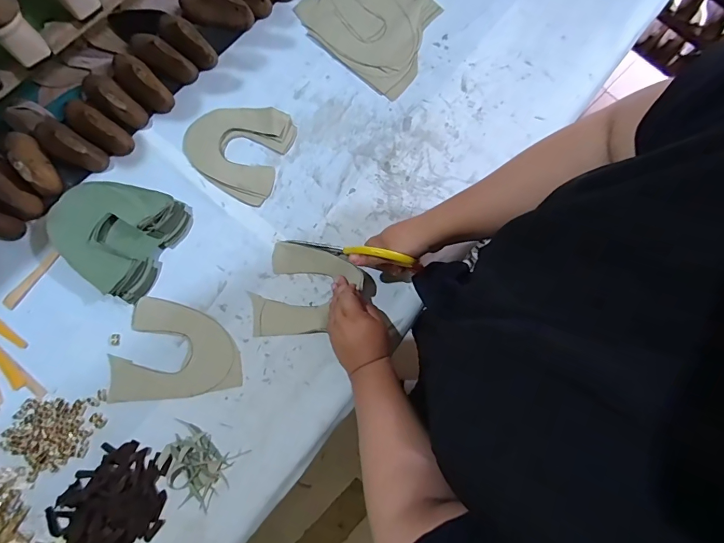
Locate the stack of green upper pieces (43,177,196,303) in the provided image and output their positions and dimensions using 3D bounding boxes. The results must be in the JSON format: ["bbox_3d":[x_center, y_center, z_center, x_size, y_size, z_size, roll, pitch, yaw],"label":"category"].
[{"bbox_3d":[-0.390,-0.067,0.620,0.184,0.045,0.170,27,80,5],"label":"stack of green upper pieces"}]

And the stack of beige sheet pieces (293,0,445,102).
[{"bbox_3d":[0.021,-0.469,0.722,0.269,0.009,0.219,41,81,7],"label":"stack of beige sheet pieces"}]

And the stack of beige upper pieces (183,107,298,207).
[{"bbox_3d":[-0.215,-0.212,0.674,0.170,0.009,0.168,19,79,4],"label":"stack of beige upper pieces"}]

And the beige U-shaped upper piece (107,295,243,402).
[{"bbox_3d":[-0.283,0.115,0.606,0.193,0.005,0.148,-4,78,-1],"label":"beige U-shaped upper piece"}]

